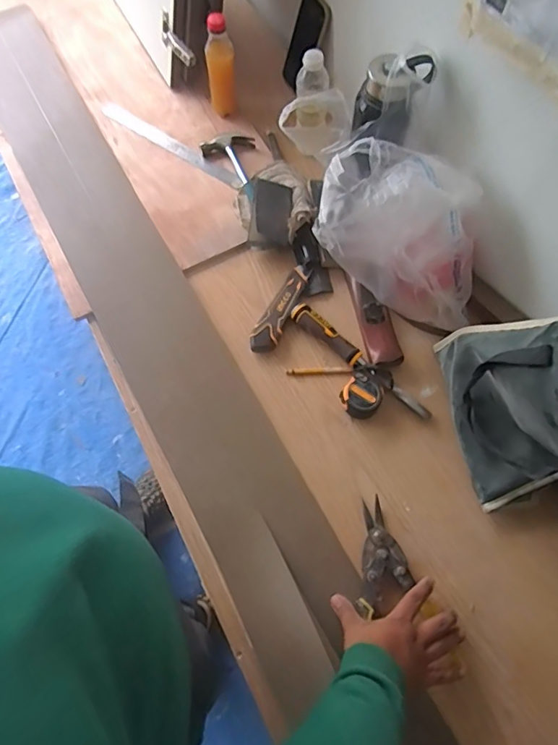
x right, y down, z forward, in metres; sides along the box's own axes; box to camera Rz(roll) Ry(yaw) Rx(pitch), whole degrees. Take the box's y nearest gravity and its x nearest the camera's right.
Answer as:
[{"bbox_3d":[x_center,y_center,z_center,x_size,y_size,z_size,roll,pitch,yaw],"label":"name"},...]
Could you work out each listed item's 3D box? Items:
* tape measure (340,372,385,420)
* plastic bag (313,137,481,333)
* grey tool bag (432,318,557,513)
[{"bbox_3d":[0.127,0.036,0.763,0.063,0.039,0.068,40,76,15],"label":"tape measure"},{"bbox_3d":[0.188,-0.197,0.759,0.258,0.206,0.158,22,71,10],"label":"plastic bag"},{"bbox_3d":[0.333,0.035,0.663,0.157,0.215,0.261,-12,69,-2],"label":"grey tool bag"}]

